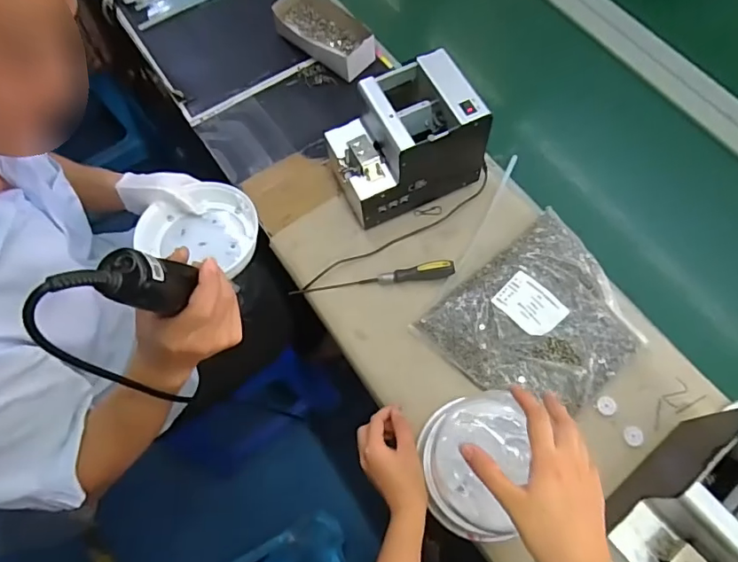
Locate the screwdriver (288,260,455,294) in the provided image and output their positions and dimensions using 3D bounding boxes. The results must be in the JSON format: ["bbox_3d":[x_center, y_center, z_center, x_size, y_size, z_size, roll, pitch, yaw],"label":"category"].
[{"bbox_3d":[0.004,-0.007,0.660,0.212,0.020,0.020,-5,66,0],"label":"screwdriver"}]

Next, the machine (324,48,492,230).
[{"bbox_3d":[0.048,-0.180,0.673,0.179,0.149,0.122,-24,67,-8],"label":"machine"}]

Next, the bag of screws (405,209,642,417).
[{"bbox_3d":[0.211,0.051,0.621,0.234,0.038,0.201,-35,70,-13],"label":"bag of screws"}]

